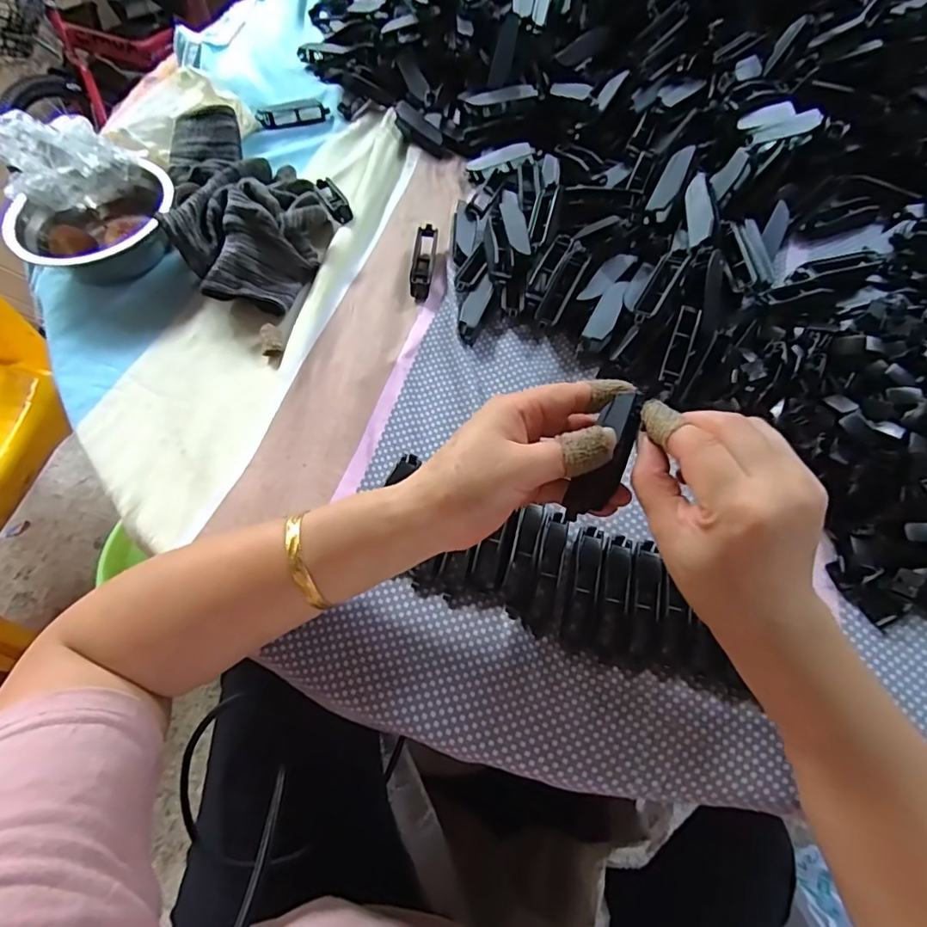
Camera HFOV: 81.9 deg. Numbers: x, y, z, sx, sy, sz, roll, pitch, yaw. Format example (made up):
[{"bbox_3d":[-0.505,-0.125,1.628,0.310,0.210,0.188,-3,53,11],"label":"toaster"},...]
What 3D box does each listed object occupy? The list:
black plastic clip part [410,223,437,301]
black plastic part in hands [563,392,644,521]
[{"bbox_3d":[-0.034,-0.173,0.457,0.016,0.015,0.075,4,62,5],"label":"black plastic clip part"},{"bbox_3d":[0.074,-0.002,0.280,0.022,0.007,0.073,27,101,16],"label":"black plastic part in hands"}]

